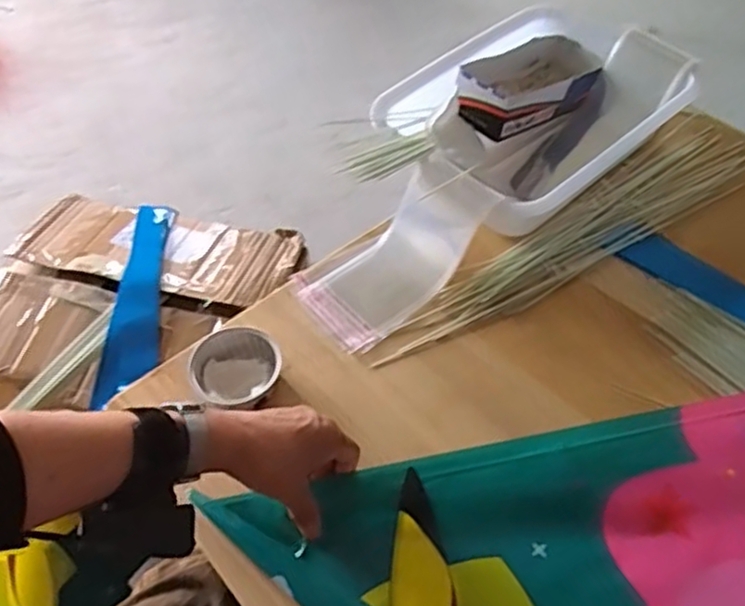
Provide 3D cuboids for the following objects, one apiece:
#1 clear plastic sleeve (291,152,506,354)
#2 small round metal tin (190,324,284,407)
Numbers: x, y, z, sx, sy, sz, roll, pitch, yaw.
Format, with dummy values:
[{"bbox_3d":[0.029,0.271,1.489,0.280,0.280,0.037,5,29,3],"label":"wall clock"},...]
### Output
[{"bbox_3d":[0.024,-0.052,0.740,0.210,0.048,0.116,-46,59,-1],"label":"clear plastic sleeve"},{"bbox_3d":[-0.125,0.062,0.661,0.081,0.031,0.073,-16,52,-9],"label":"small round metal tin"}]

